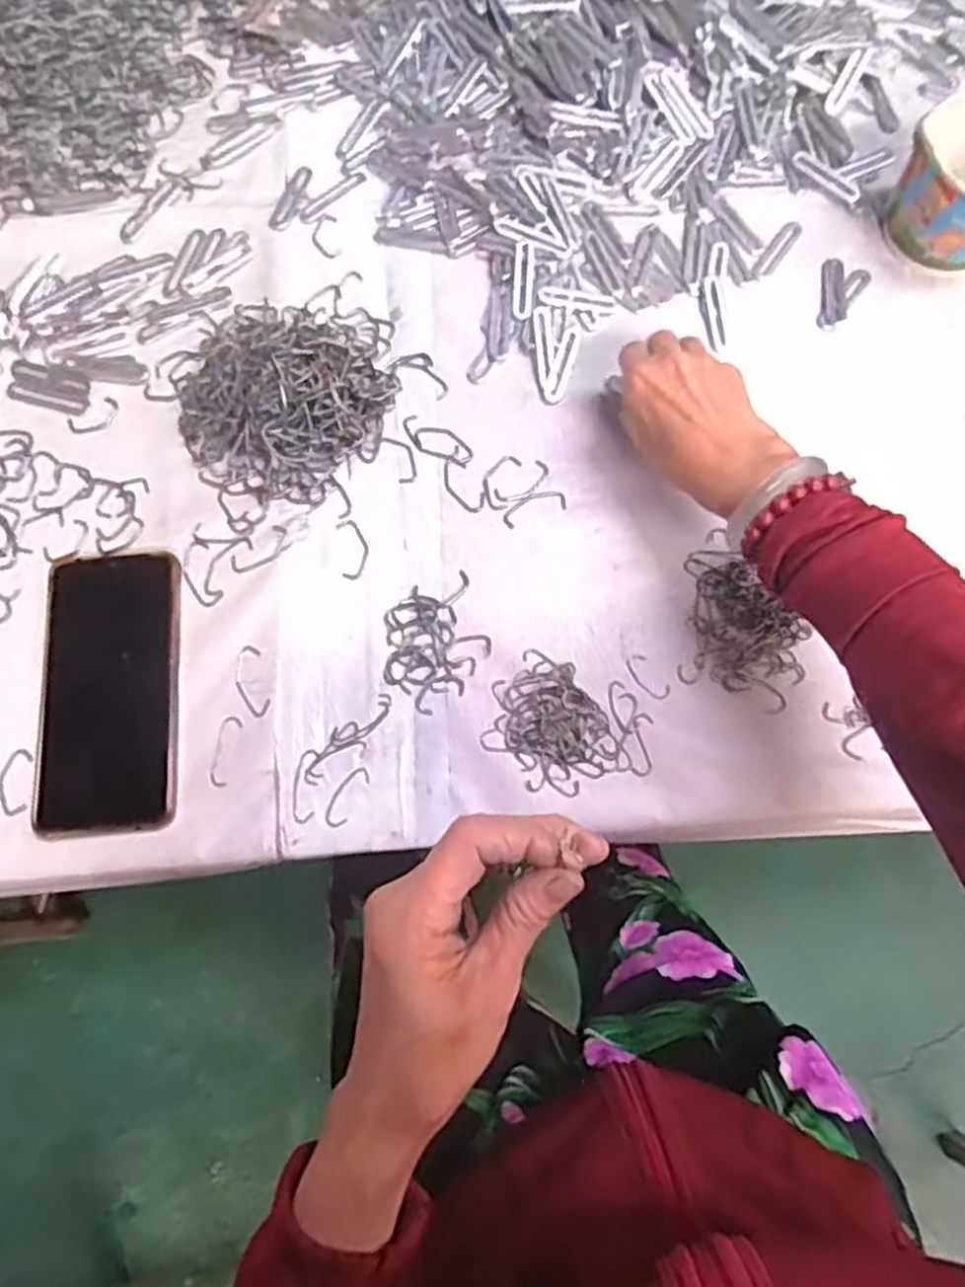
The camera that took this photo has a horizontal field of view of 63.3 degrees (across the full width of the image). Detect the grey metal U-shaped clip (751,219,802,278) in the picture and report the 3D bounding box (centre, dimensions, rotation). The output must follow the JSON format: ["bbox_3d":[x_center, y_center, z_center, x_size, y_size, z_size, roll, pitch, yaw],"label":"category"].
[{"bbox_3d":[0.215,-0.287,0.570,0.014,0.004,0.058,34,77,9],"label":"grey metal U-shaped clip"}]

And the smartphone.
[{"bbox_3d":[-0.222,0.027,0.465,0.082,0.011,0.167,-6,74,-2],"label":"smartphone"}]

